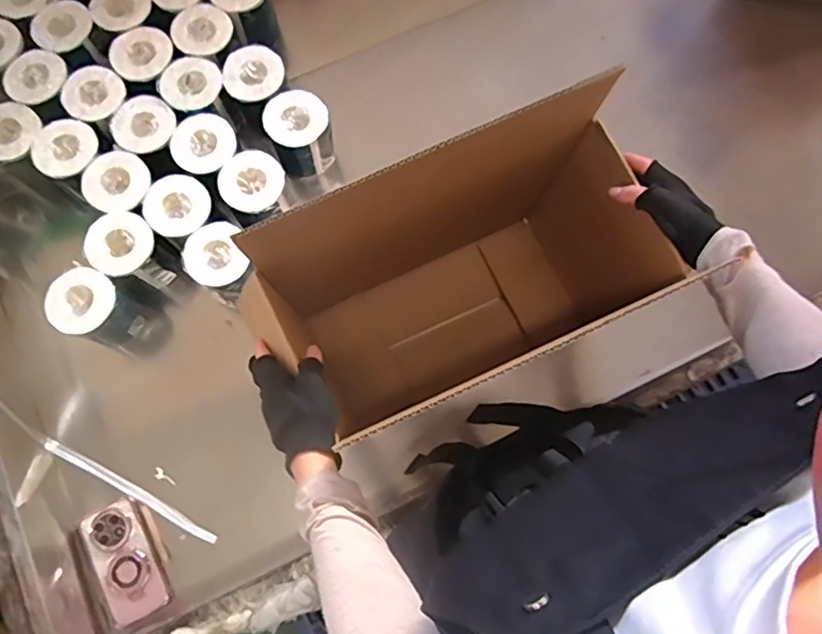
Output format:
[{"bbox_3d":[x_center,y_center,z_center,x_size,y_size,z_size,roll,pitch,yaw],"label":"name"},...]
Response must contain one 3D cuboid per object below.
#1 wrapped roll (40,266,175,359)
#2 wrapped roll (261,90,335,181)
[{"bbox_3d":[-0.466,-0.001,0.911,0.108,0.189,0.089,24,78,5],"label":"wrapped roll"},{"bbox_3d":[-0.174,-0.290,0.923,0.092,0.091,0.100,0,77,0],"label":"wrapped roll"}]

